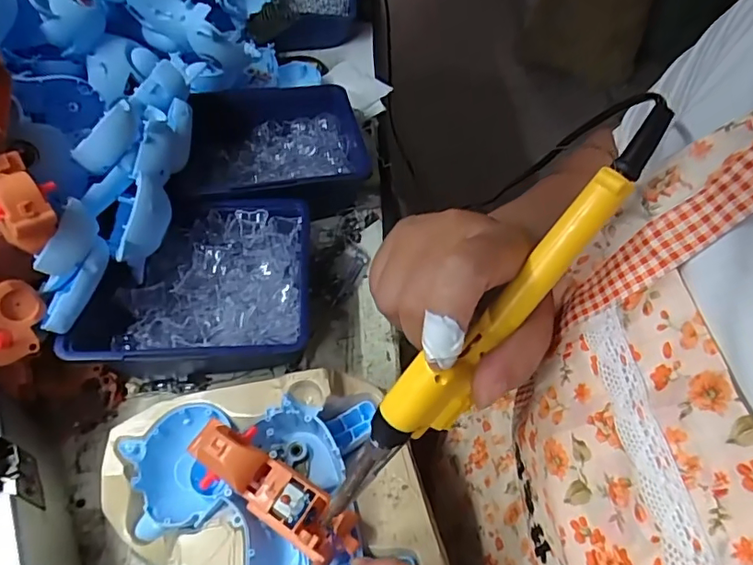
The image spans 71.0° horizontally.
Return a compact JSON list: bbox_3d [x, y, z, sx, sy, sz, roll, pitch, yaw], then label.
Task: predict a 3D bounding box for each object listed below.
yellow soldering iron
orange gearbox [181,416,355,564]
[{"bbox_3d":[0.036,0.037,0.235,0.195,0.030,0.023,-50,60,9],"label":"yellow soldering iron"},{"bbox_3d":[-0.054,0.111,0.283,0.099,0.036,0.034,35,60,5],"label":"orange gearbox"}]

